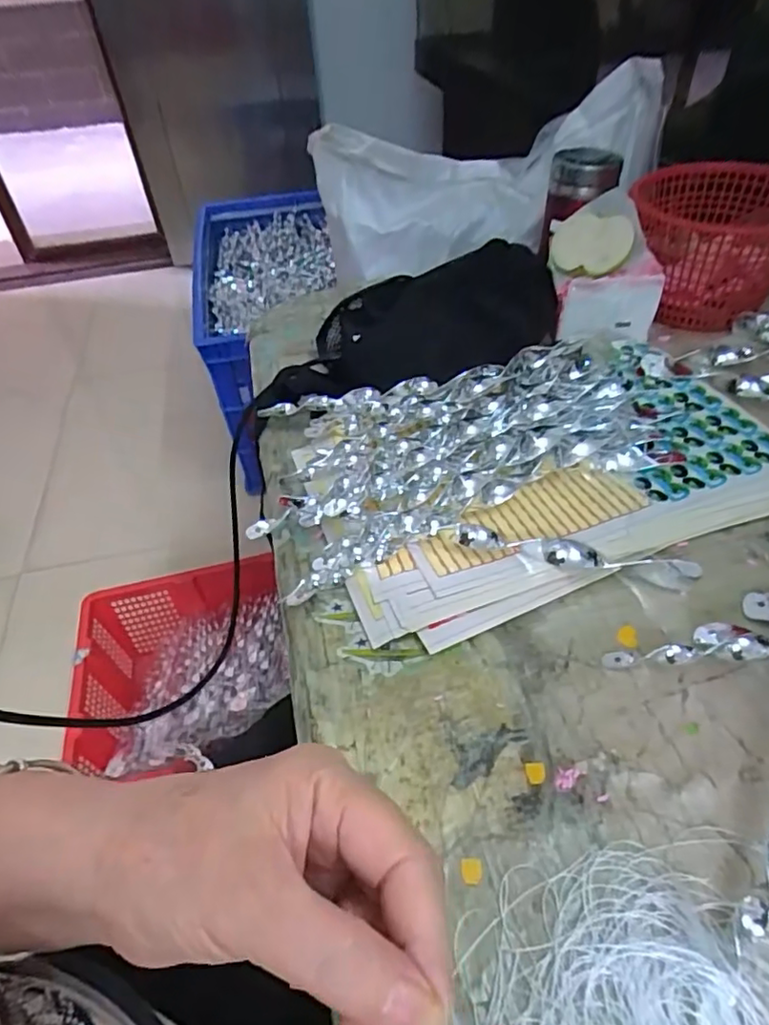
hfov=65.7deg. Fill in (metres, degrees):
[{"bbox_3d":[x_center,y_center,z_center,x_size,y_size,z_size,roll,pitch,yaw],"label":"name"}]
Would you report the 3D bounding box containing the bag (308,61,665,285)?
[{"bbox_3d":[0.123,-0.434,0.775,0.385,0.174,0.202,-23,48,-17],"label":"bag"}]

